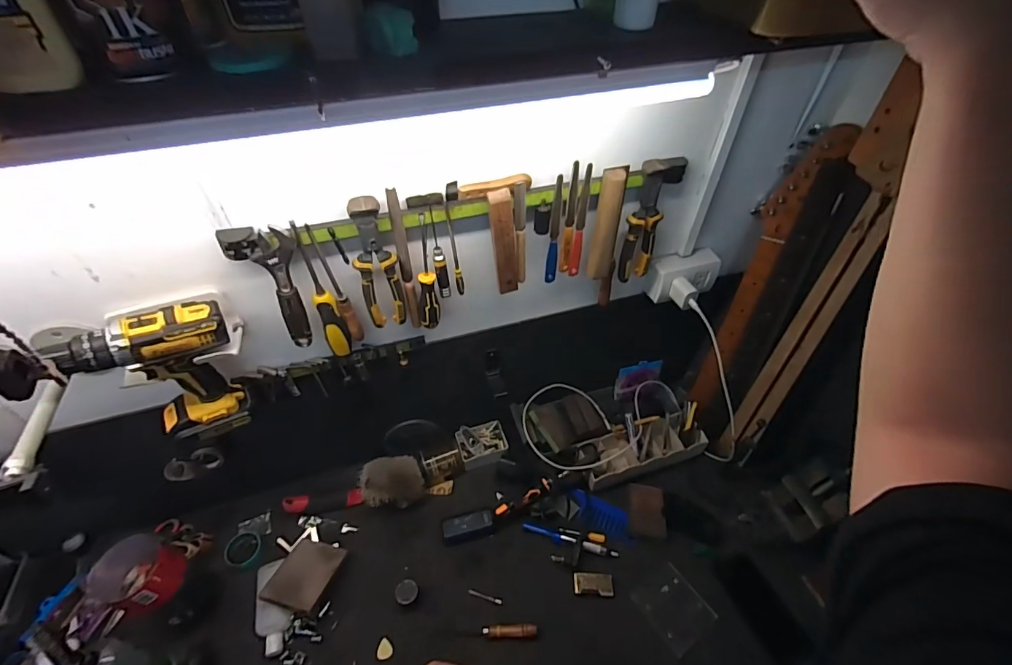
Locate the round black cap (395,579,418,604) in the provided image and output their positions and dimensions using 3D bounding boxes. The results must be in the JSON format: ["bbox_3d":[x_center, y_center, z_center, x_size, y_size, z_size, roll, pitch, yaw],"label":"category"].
[{"bbox_3d":[-0.179,0.470,0.809,0.040,0.027,0.038,0,46,0],"label":"round black cap"}]

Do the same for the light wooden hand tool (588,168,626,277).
[{"bbox_3d":[0.154,-0.161,0.686,0.037,0.170,0.030,9,47,9],"label":"light wooden hand tool"}]

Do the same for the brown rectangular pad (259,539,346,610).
[{"bbox_3d":[-0.367,0.441,0.821,0.102,0.012,0.127,11,25,13],"label":"brown rectangular pad"}]

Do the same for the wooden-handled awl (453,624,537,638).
[{"bbox_3d":[-0.019,0.517,0.775,0.144,0.021,0.019,0,46,1],"label":"wooden-handled awl"}]

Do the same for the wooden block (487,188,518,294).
[{"bbox_3d":[-0.003,-0.127,0.654,0.039,0.170,0.014,-5,46,-4],"label":"wooden block"}]

